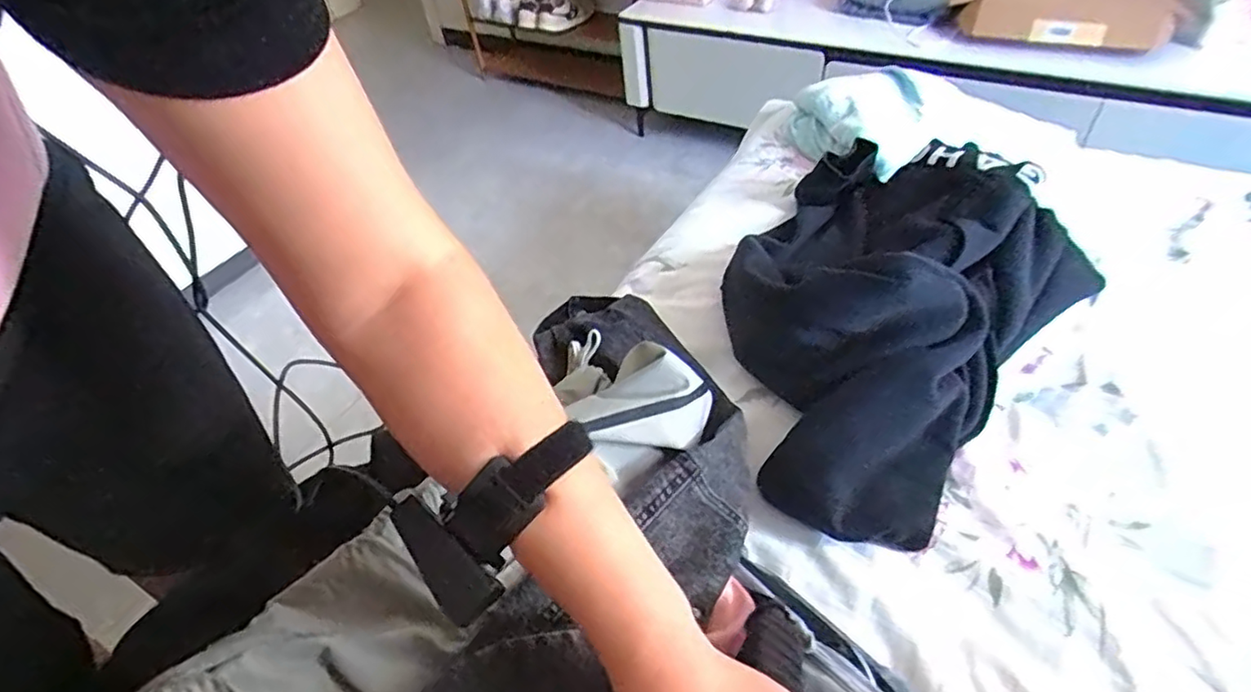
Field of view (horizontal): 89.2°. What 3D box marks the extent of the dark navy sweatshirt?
[{"bbox_3d":[0.285,-0.063,0.718,0.346,0.159,0.510,25,55,29],"label":"dark navy sweatshirt"}]

